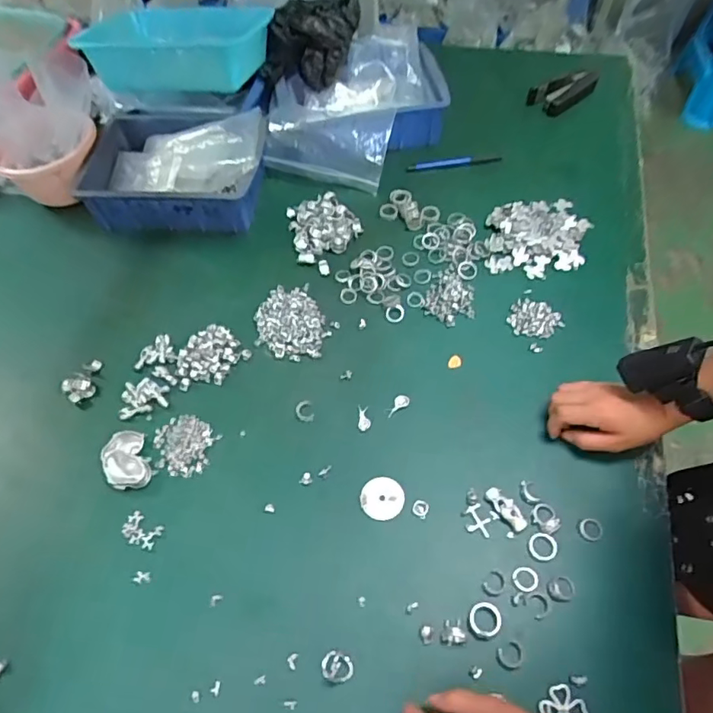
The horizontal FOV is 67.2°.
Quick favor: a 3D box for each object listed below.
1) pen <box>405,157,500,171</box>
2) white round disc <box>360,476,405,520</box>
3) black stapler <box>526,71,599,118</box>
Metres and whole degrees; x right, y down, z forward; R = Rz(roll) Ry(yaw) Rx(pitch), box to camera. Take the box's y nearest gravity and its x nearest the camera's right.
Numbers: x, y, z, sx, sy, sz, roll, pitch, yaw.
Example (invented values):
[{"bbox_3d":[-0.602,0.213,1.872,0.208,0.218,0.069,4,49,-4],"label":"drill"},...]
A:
[{"bbox_3d":[0.147,-0.294,0.808,0.142,0.011,0.012,-7,57,-1],"label":"pen"},{"bbox_3d":[0.026,0.141,0.537,0.042,0.004,0.041,4,58,6],"label":"white round disc"},{"bbox_3d":[0.346,-0.434,0.882,0.109,0.026,0.067,-26,60,-13],"label":"black stapler"}]

